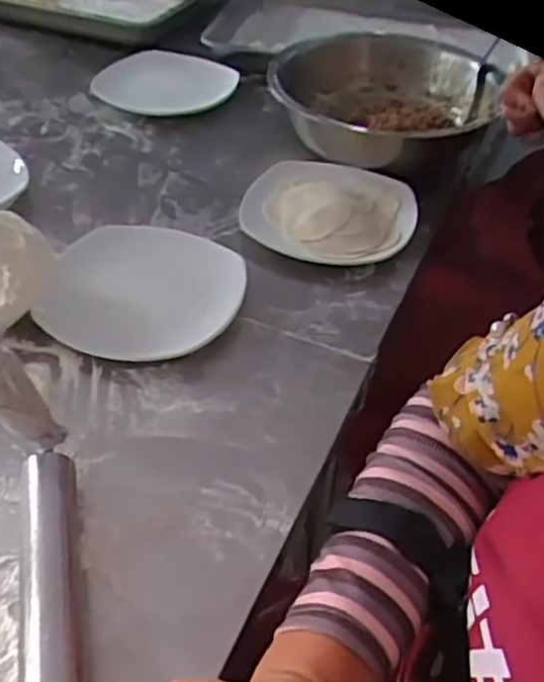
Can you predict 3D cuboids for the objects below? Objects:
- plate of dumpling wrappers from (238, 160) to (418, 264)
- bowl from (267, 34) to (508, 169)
[{"bbox_3d":[0.063,-0.143,0.779,0.184,0.037,0.177,1,44,-1],"label":"plate of dumpling wrappers"},{"bbox_3d":[0.144,-0.304,0.890,0.274,0.085,0.286,2,42,-2],"label":"bowl"}]

